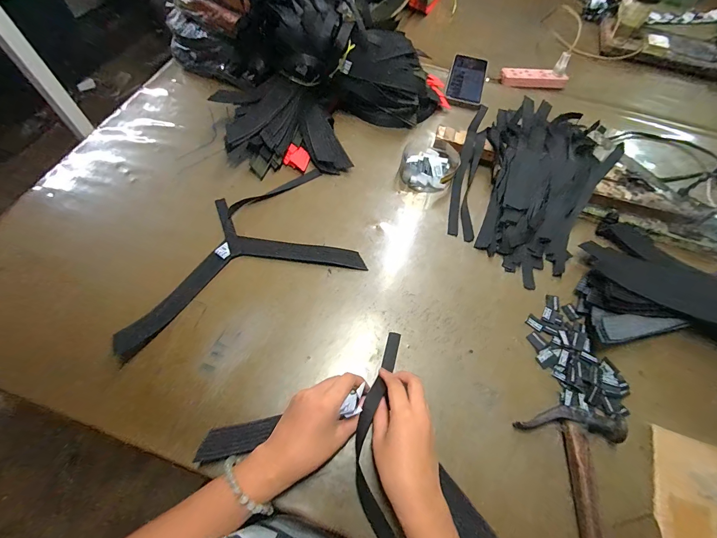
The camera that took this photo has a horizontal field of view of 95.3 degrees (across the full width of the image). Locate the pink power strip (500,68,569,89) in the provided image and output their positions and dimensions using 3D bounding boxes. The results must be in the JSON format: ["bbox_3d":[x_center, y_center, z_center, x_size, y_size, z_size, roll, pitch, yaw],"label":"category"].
[{"bbox_3d":[0.397,-0.435,0.740,0.147,0.022,0.043,1,62,-2],"label":"pink power strip"}]

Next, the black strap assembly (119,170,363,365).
[{"bbox_3d":[-0.186,-0.030,0.491,0.340,0.013,0.202,-20,65,-13],"label":"black strap assembly"}]

